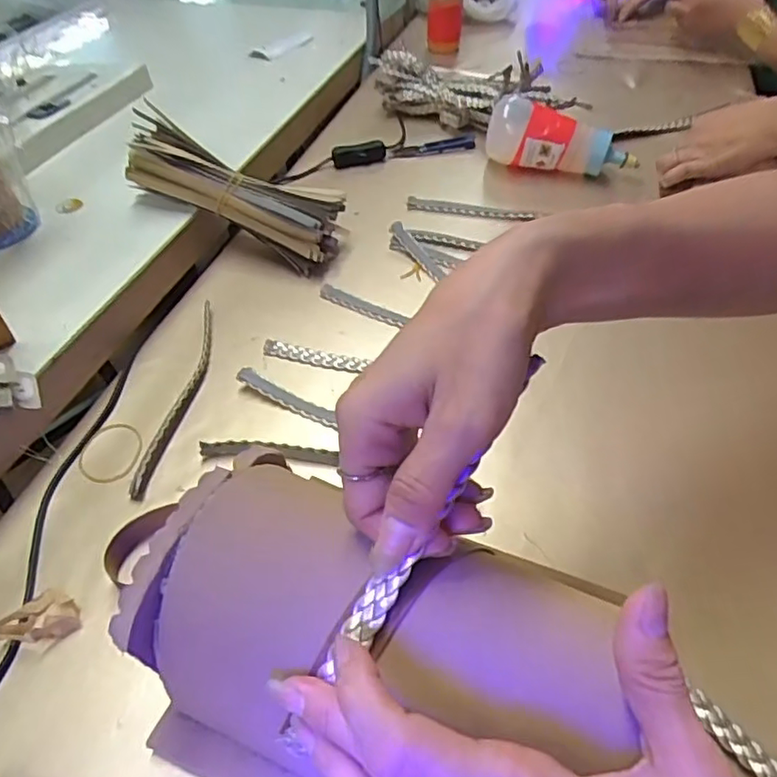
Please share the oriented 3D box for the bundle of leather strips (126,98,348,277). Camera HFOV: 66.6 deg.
[{"bbox_3d":[-0.142,-0.186,0.550,0.217,0.048,0.074,28,52,1],"label":"bundle of leather strips"}]

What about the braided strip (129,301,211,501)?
[{"bbox_3d":[-0.154,0.000,0.446,0.019,0.012,0.186,3,48,3],"label":"braided strip"}]

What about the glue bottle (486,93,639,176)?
[{"bbox_3d":[0.182,-0.260,0.630,0.156,0.061,0.049,25,53,22],"label":"glue bottle"}]

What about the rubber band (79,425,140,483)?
[{"bbox_3d":[-0.195,0.045,0.414,0.043,0.004,0.048,-10,49,-8],"label":"rubber band"}]

